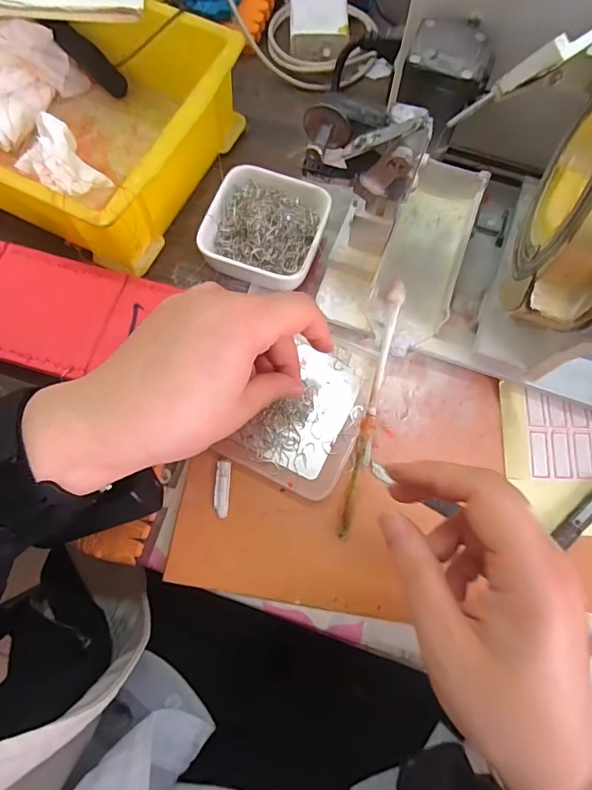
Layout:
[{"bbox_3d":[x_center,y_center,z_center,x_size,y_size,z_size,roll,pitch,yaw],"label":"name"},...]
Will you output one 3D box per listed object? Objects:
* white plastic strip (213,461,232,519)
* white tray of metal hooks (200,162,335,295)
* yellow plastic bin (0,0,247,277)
[{"bbox_3d":[-0.047,0.060,0.295,0.010,0.004,0.035,2,74,0],"label":"white plastic strip"},{"bbox_3d":[-0.022,-0.120,0.338,0.081,0.032,0.087,18,74,4],"label":"white tray of metal hooks"},{"bbox_3d":[-0.186,-0.218,0.344,0.258,0.076,0.176,26,76,7],"label":"yellow plastic bin"}]

